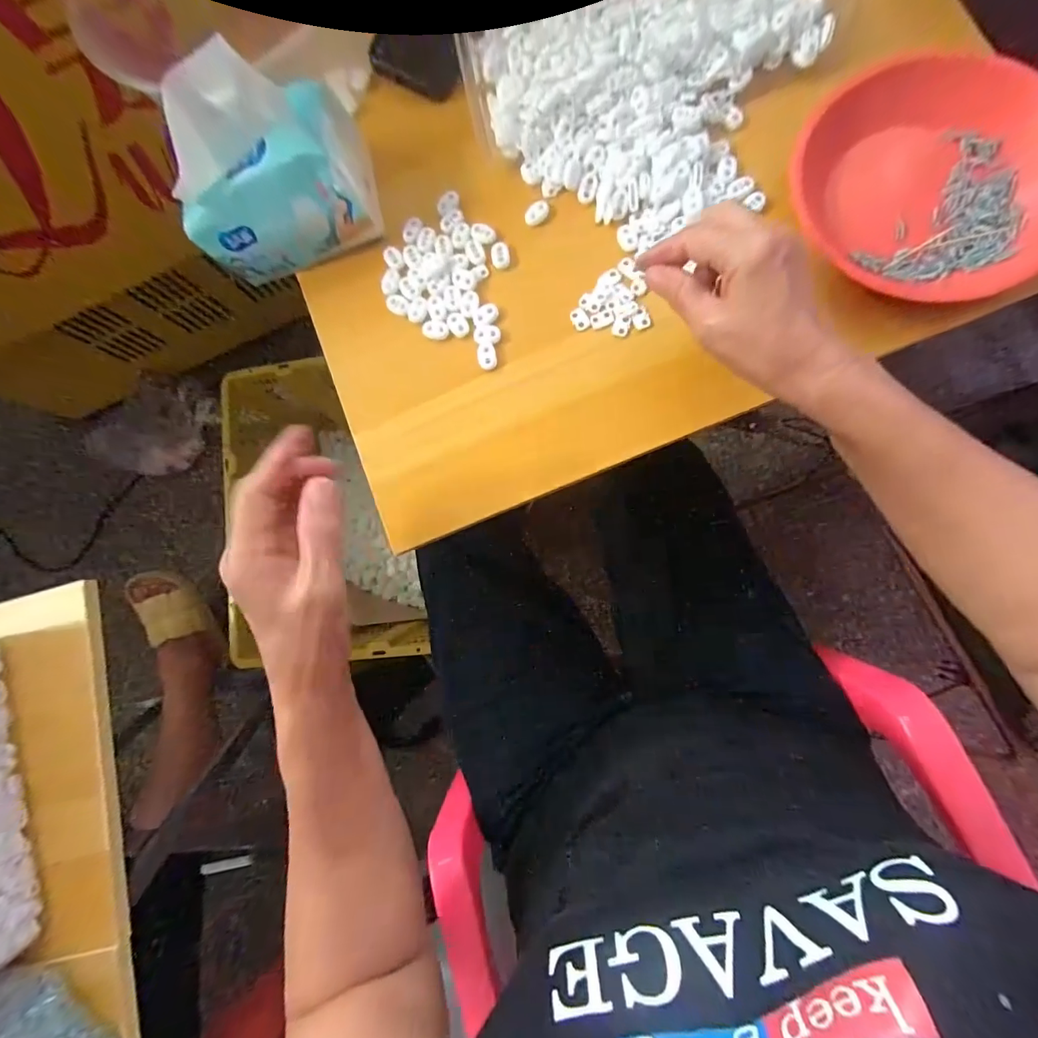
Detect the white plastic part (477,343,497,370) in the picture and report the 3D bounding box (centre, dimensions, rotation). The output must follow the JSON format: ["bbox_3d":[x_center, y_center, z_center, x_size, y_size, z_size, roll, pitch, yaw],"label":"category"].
[{"bbox_3d":[-0.027,-0.136,0.373,0.016,0.004,0.023,-7,83,5],"label":"white plastic part"}]

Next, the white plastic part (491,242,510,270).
[{"bbox_3d":[-0.016,-0.227,0.383,0.016,0.004,0.024,-8,83,5],"label":"white plastic part"}]

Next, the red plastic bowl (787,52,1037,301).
[{"bbox_3d":[0.320,-0.268,0.338,0.192,0.030,0.187,-1,84,6],"label":"red plastic bowl"}]

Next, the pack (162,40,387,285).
[{"bbox_3d":[-0.203,-0.272,0.354,0.151,0.101,0.093,-19,88,6],"label":"pack"}]

